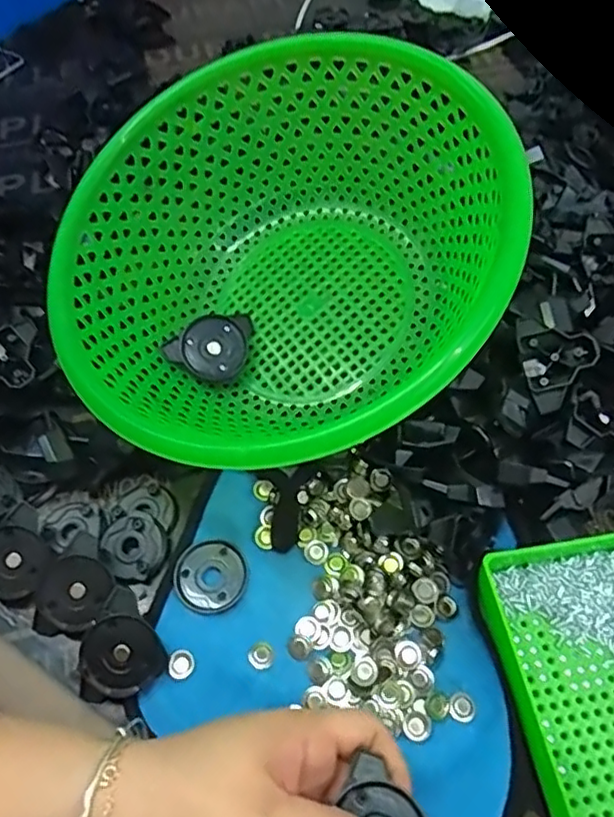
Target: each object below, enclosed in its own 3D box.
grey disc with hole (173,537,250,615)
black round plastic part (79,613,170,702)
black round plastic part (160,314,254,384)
[{"bbox_3d":[-0.057,0.100,0.362,0.043,0.006,0.042,-1,58,2],"label":"grey disc with hole"},{"bbox_3d":[-0.103,0.135,0.331,0.046,0.014,0.041,-23,88,-12],"label":"black round plastic part"},{"bbox_3d":[-0.060,-0.040,0.402,0.057,0.010,0.043,-38,97,-5],"label":"black round plastic part"}]

